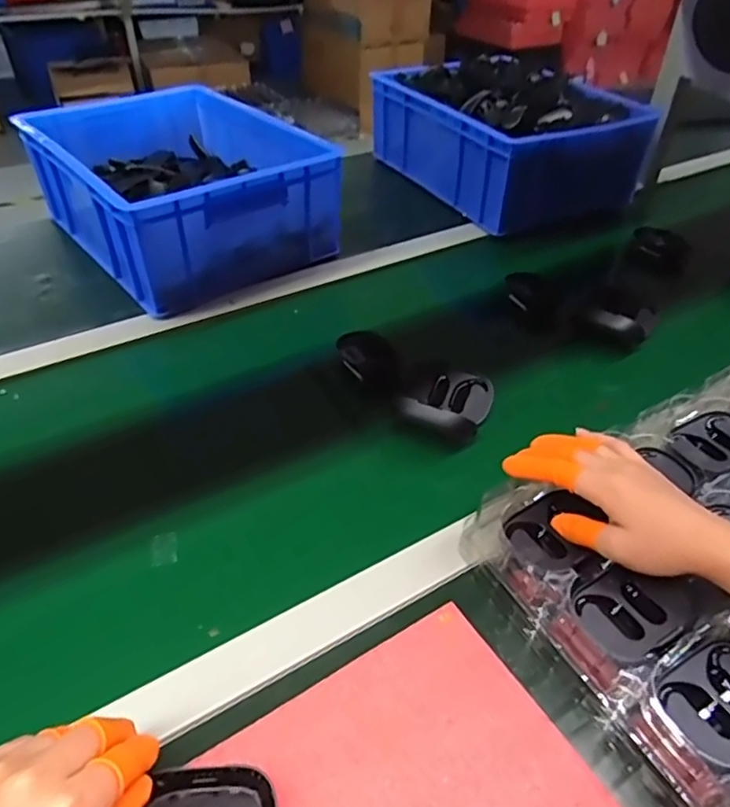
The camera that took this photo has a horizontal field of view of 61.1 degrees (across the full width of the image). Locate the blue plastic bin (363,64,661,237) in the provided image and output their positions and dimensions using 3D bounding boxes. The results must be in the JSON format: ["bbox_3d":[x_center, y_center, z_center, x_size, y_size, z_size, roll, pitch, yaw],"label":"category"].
[{"bbox_3d":[0.245,-0.459,1.056,0.302,0.150,0.395,-21,46,-23],"label":"blue plastic bin"}]

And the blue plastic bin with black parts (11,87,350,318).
[{"bbox_3d":[-0.263,-0.313,0.880,0.298,0.139,0.392,-29,50,-29],"label":"blue plastic bin with black parts"}]

